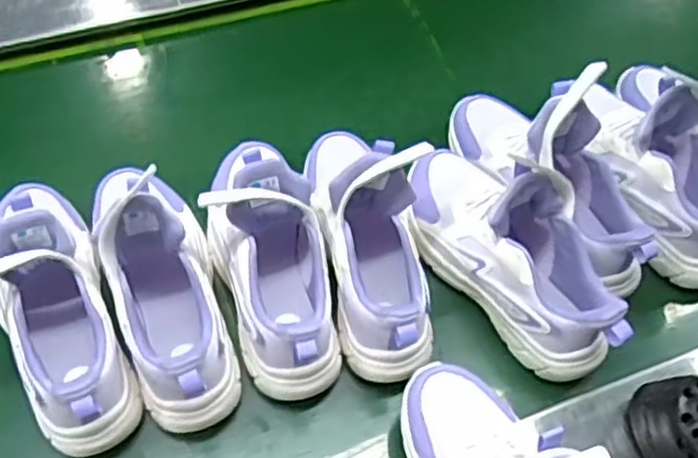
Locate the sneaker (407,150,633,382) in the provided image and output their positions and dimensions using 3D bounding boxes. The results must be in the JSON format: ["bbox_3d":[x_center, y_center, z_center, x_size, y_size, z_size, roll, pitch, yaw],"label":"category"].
[{"bbox_3d":[0.146,0.012,0.674,0.099,0.117,0.256,-28,65,-18],"label":"sneaker"}]

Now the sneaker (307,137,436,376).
[{"bbox_3d":[0.020,0.001,0.664,0.083,0.141,0.246,-9,61,-9],"label":"sneaker"}]

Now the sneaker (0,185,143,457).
[{"bbox_3d":[-0.254,0.057,0.603,0.104,0.139,0.243,-19,63,-15],"label":"sneaker"}]

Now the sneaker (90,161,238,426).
[{"bbox_3d":[-0.157,0.037,0.618,0.084,0.138,0.239,-14,62,-12],"label":"sneaker"}]

